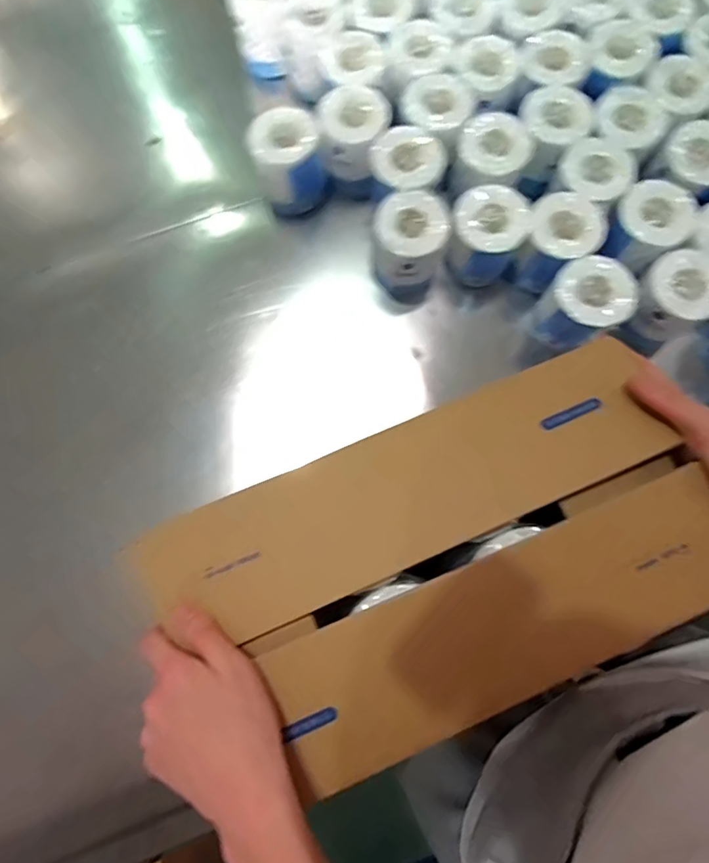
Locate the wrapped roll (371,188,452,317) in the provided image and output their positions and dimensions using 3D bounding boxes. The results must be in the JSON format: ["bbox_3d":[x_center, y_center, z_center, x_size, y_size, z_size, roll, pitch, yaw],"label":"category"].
[{"bbox_3d":[0.076,-0.256,0.748,0.094,0.146,0.093,0,77,0],"label":"wrapped roll"}]

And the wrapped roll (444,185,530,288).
[{"bbox_3d":[0.184,-0.273,0.732,0.093,0.109,0.085,0,77,0],"label":"wrapped roll"}]

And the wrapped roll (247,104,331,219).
[{"bbox_3d":[-0.097,-0.400,0.772,0.103,0.130,0.096,0,77,0],"label":"wrapped roll"}]

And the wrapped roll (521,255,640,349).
[{"bbox_3d":[0.307,-0.166,0.709,0.108,0.112,0.100,-25,79,-6],"label":"wrapped roll"}]

